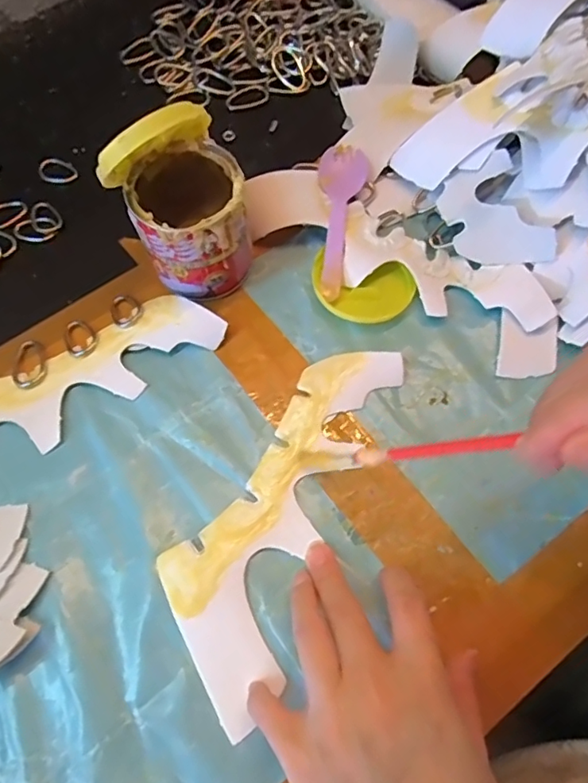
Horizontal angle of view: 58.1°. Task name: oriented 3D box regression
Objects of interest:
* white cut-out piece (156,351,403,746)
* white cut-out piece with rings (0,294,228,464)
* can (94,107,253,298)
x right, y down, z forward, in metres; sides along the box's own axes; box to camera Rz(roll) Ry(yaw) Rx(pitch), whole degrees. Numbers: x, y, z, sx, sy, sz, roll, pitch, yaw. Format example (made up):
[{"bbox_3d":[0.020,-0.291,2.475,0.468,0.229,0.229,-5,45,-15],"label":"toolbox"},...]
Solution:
[{"bbox_3d":[-0.008,0.061,0.292,0.073,0.008,0.208,26,73,10],"label":"white cut-out piece"},{"bbox_3d":[-0.146,-0.004,0.309,0.205,0.023,0.067,-36,74,-12],"label":"white cut-out piece with rings"},{"bbox_3d":[-0.063,-0.106,0.303,0.066,0.105,0.066,0,70,1],"label":"can"}]

